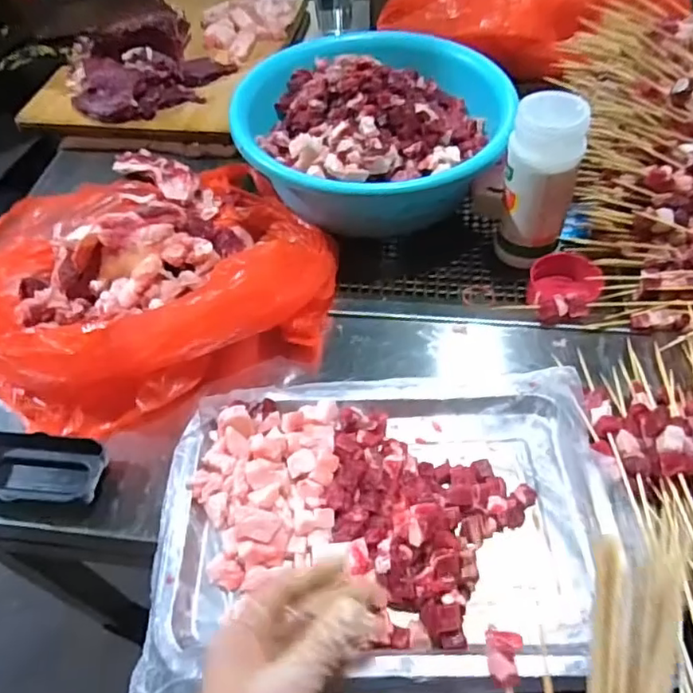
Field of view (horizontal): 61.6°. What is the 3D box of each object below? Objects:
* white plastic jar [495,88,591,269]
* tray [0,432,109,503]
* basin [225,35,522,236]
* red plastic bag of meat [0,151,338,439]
[{"bbox_3d":[0.177,-0.148,0.541,0.060,0.161,0.054,5,53,8],"label":"white plastic jar"},{"bbox_3d":[-0.240,0.097,0.453,0.114,0.037,0.057,0,53,4],"label":"tray"},{"bbox_3d":[0.026,-0.247,0.648,0.267,0.105,0.267,-2,53,3],"label":"basin"},{"bbox_3d":[-0.189,-0.089,0.558,0.313,0.108,0.314,-21,54,-12],"label":"red plastic bag of meat"}]

